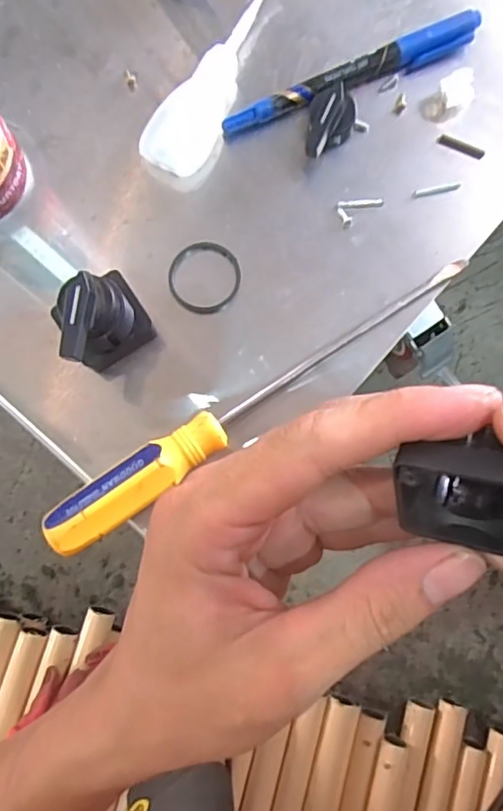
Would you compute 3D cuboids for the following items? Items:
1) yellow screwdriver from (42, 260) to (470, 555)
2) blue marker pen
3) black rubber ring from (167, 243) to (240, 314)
[{"bbox_3d":[0.006,-0.004,0.247,0.216,0.022,0.020,-34,84,-5],"label":"yellow screwdriver"},{"bbox_3d":[0.050,-0.163,0.275,0.137,0.014,0.011,-23,83,-4],"label":"blue marker pen"},{"bbox_3d":[-0.023,-0.062,0.265,0.034,0.004,0.035,0,82,-1],"label":"black rubber ring"}]

